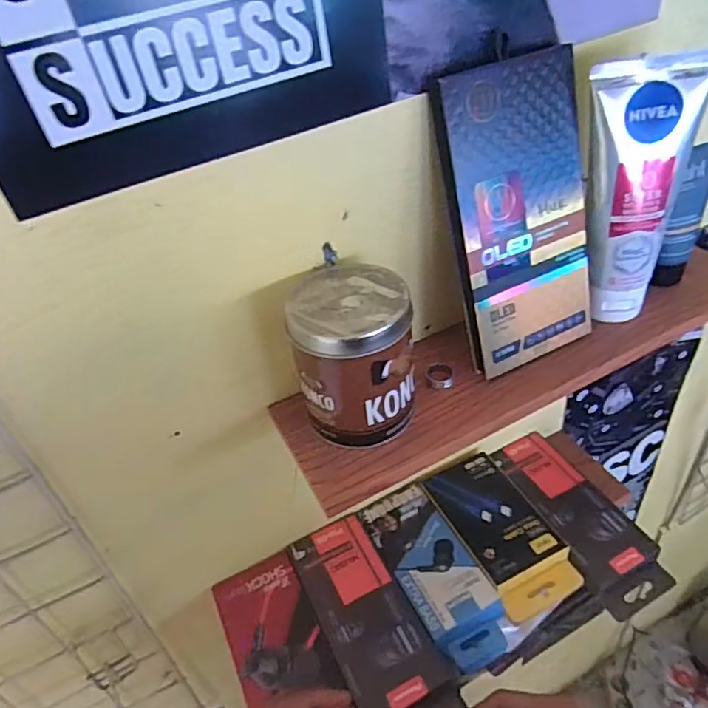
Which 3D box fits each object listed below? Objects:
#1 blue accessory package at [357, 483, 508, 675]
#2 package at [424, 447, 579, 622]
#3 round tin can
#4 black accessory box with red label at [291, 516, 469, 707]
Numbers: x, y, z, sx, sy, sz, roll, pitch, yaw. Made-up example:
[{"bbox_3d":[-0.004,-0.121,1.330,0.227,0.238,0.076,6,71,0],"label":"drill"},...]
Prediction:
[{"bbox_3d":[0.068,0.194,0.498,0.067,0.045,0.152,-23,42,-17],"label":"blue accessory package"},{"bbox_3d":[0.132,0.159,0.516,0.079,0.030,0.142,-20,42,-14],"label":"package"},{"bbox_3d":[-0.001,0.000,0.363,0.074,0.091,0.075,-4,40,4],"label":"round tin can"},{"bbox_3d":[0.014,0.218,0.458,0.073,0.028,0.183,-22,48,-16],"label":"black accessory box with red label"}]

